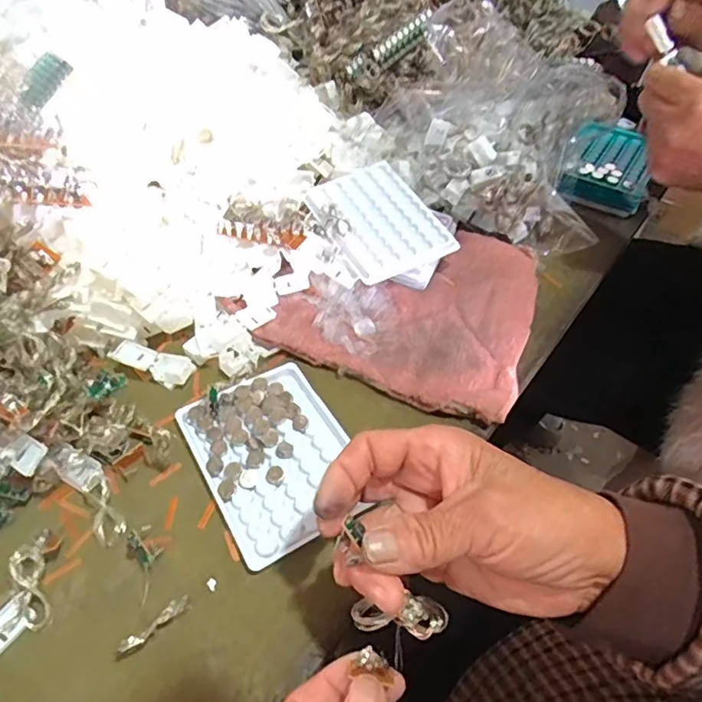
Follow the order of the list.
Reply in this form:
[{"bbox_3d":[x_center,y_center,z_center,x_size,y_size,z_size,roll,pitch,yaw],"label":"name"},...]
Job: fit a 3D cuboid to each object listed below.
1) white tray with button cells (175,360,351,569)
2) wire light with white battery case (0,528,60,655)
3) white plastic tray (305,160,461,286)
[{"bbox_3d":[-0.051,0.067,0.368,0.095,0.008,0.127,-25,54,-22],"label":"white tray with button cells"},{"bbox_3d":[-0.177,0.132,0.300,0.028,0.018,0.063,9,62,6],"label":"wire light with white battery case"},{"bbox_3d":[0.025,-0.120,0.495,0.095,0.012,0.127,-24,59,-14],"label":"white plastic tray"}]

